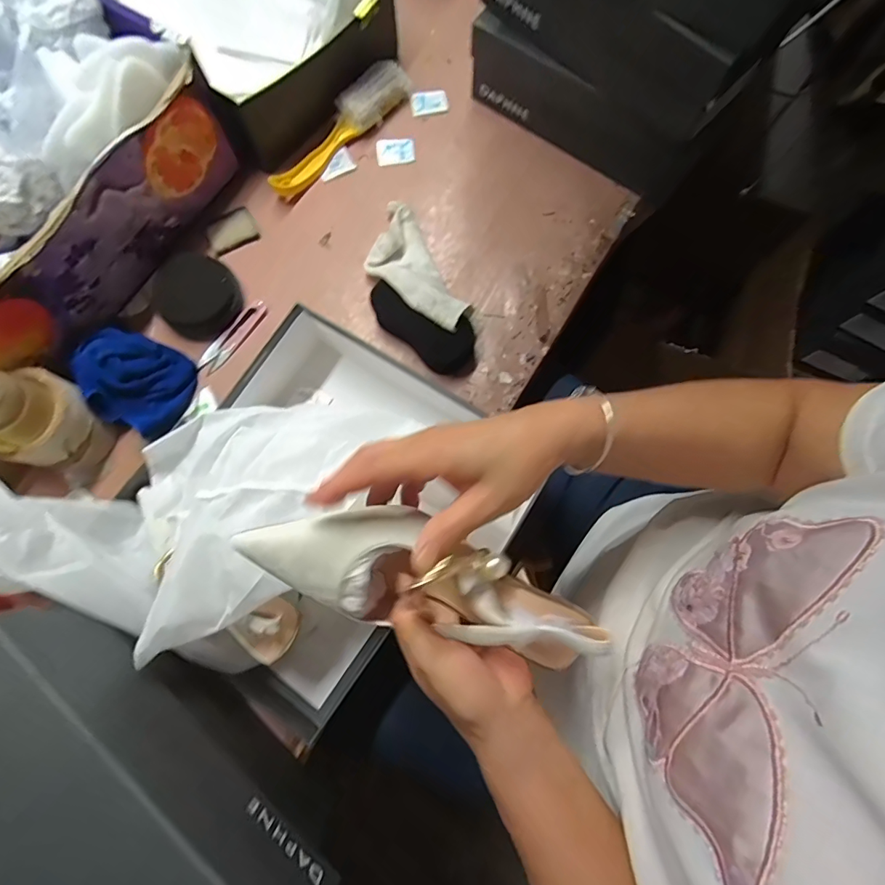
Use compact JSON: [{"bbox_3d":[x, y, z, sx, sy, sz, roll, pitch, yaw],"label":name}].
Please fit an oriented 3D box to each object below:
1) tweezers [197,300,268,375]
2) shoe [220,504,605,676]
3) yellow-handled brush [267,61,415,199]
[{"bbox_3d":[-0.242,-0.123,0.553,0.025,0.007,0.102,37,79,7],"label":"tweezers"},{"bbox_3d":[-0.012,0.085,0.304,0.216,0.074,0.071,16,77,5],"label":"shoe"},{"bbox_3d":[-0.130,-0.391,0.604,0.054,0.034,0.224,40,80,8],"label":"yellow-handled brush"}]

